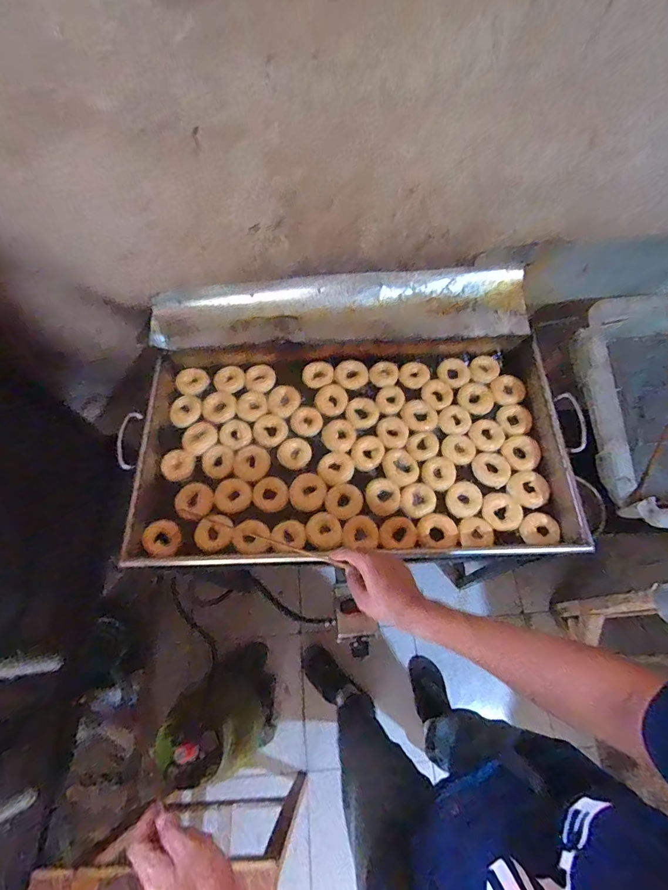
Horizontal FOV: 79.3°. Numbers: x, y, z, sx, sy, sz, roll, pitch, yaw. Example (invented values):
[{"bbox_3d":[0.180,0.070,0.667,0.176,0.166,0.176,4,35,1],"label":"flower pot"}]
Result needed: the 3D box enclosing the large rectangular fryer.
[{"bbox_3d":[0.019,-0.060,0.838,0.844,0.163,0.595,-4,65,0],"label":"large rectangular fryer"}]

